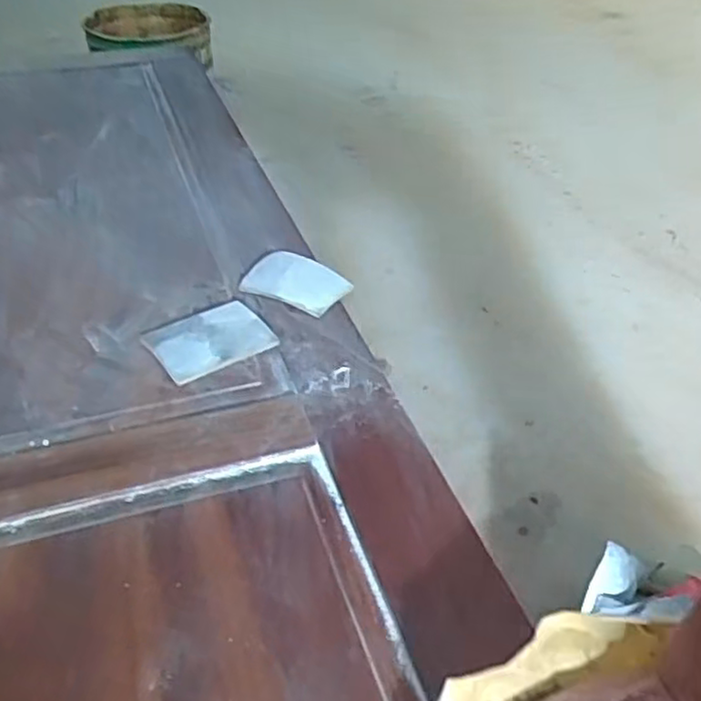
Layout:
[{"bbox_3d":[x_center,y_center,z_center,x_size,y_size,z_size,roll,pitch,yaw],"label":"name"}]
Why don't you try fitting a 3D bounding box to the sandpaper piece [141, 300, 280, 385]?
[{"bbox_3d":[-0.126,-0.012,0.626,0.099,0.011,0.078,-27,48,-31],"label":"sandpaper piece"}]

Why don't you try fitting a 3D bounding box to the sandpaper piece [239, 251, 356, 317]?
[{"bbox_3d":[-0.055,-0.071,0.701,0.103,0.011,0.074,21,43,21],"label":"sandpaper piece"}]

